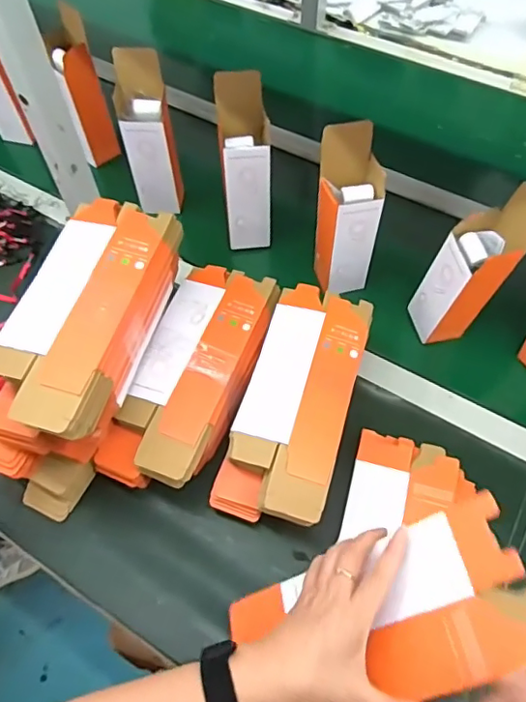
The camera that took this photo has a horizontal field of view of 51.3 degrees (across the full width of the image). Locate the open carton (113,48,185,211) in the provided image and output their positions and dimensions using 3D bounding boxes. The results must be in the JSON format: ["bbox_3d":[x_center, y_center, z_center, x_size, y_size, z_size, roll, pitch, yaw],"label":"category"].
[{"bbox_3d":[-0.168,-0.310,0.795,0.073,0.223,0.065,-12,60,-4],"label":"open carton"}]

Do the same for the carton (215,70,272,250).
[{"bbox_3d":[-0.023,-0.258,0.770,0.067,0.222,0.089,-2,60,2],"label":"carton"}]

